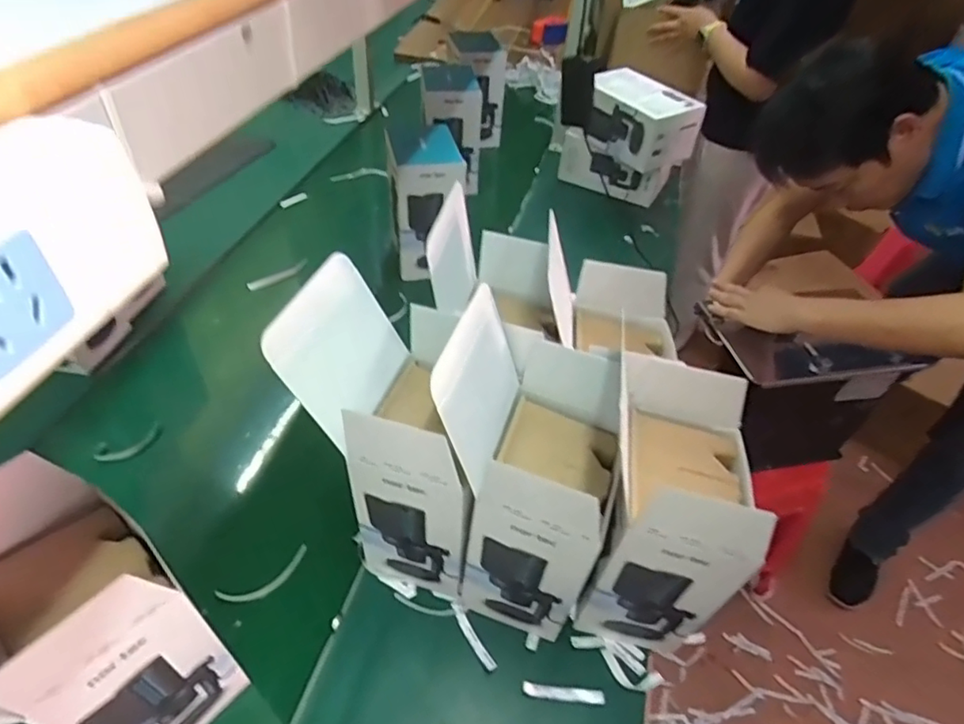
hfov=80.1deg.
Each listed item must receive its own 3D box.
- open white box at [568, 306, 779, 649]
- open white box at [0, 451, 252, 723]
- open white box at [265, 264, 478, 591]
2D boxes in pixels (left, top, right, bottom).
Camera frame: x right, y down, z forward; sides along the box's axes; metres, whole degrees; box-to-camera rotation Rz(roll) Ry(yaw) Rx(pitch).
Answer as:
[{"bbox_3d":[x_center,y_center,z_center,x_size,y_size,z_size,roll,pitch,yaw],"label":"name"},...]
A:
[{"bbox_3d":[0.185,0.162,0.602,0.125,0.291,0.162,10,46,4],"label":"open white box"},{"bbox_3d":[-0.353,0.225,0.460,0.162,0.307,0.188,36,53,26],"label":"open white box"},{"bbox_3d":[-0.084,0.084,0.620,0.185,0.355,0.160,14,47,8],"label":"open white box"}]

